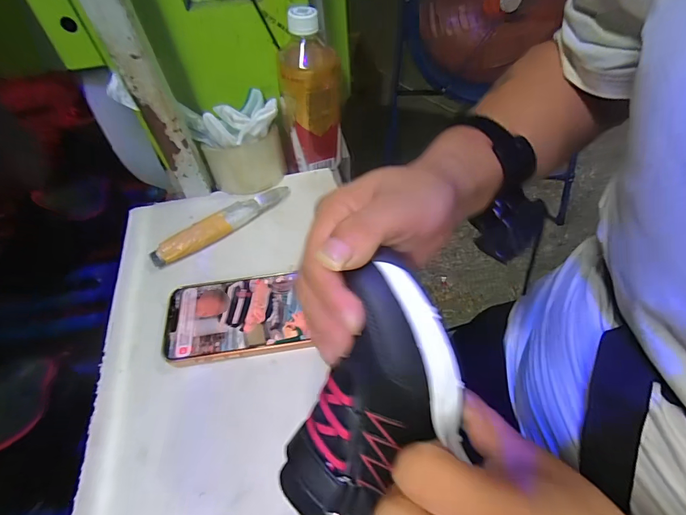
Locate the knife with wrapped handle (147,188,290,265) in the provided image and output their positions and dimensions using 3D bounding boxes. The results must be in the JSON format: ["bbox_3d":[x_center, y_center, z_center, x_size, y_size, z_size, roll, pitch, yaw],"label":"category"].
[{"bbox_3d":[-0.134,-0.042,0.425,0.166,0.018,0.028,-32,58,-20],"label":"knife with wrapped handle"}]

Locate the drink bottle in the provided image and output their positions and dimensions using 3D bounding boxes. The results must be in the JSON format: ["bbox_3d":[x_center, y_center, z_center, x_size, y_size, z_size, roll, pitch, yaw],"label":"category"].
[{"bbox_3d":[-0.040,-0.193,0.442,0.073,0.166,0.075,-3,53,0],"label":"drink bottle"}]

